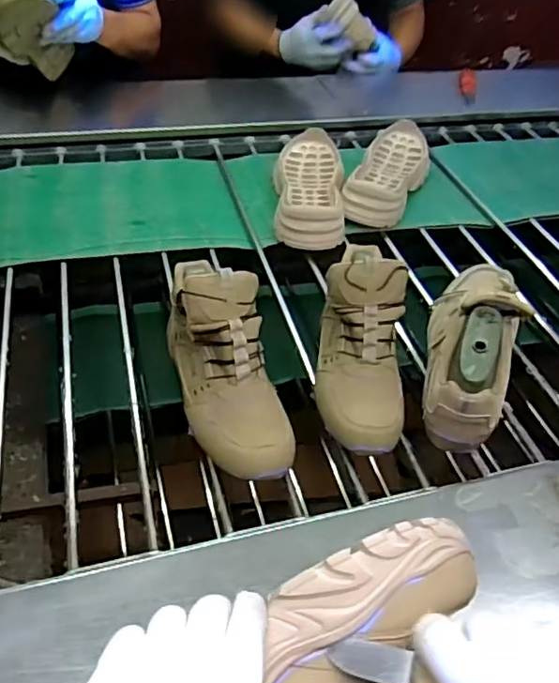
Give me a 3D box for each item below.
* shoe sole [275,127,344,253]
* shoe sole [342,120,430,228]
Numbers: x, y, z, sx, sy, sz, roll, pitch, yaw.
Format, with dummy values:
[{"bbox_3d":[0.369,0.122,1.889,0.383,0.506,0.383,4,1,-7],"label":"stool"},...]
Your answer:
[{"bbox_3d":[0.048,-0.263,0.988,0.114,0.053,0.303,5,44,-3],"label":"shoe sole"},{"bbox_3d":[0.198,-0.299,1.037,0.112,0.051,0.325,18,45,11],"label":"shoe sole"}]

